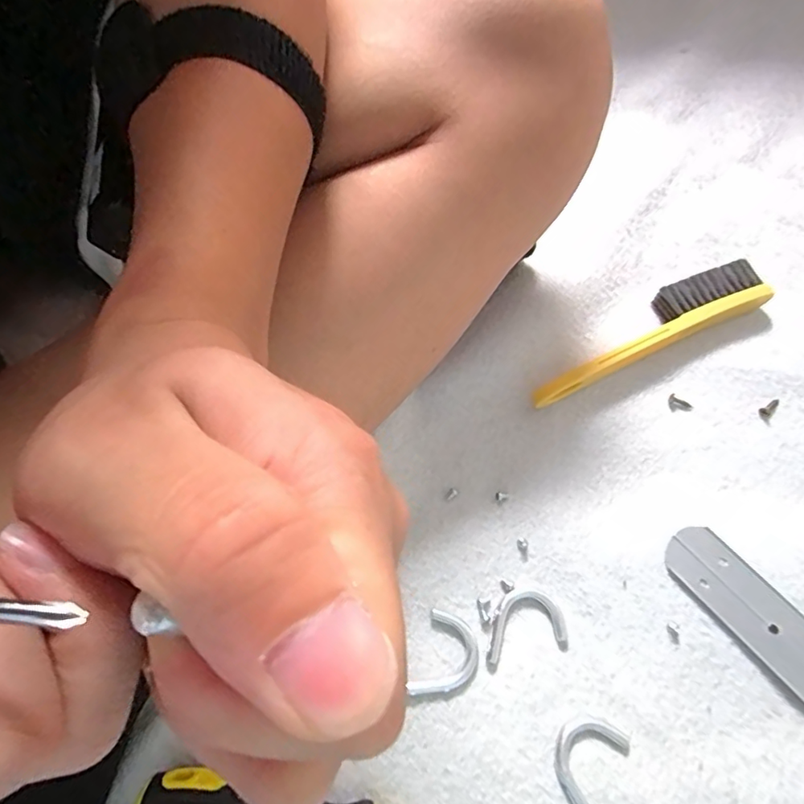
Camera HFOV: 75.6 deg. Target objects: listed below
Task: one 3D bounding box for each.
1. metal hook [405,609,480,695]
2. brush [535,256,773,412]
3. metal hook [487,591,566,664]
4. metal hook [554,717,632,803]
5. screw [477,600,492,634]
[{"bbox_3d":[0.023,0.134,0.270,0.030,0.004,0.042,23,71,6],"label":"metal hook"},{"bbox_3d":[0.151,-0.046,0.324,0.168,0.017,0.035,-24,73,-10],"label":"brush"},{"bbox_3d":[0.064,0.118,0.277,0.044,0.004,0.029,-14,71,-7],"label":"metal hook"},{"bbox_3d":[0.089,0.180,0.250,0.033,0.008,0.049,27,72,8],"label":"metal hook"},{"bbox_3d":[0.045,0.115,0.278,0.007,0.004,0.017,-7,71,-4],"label":"screw"}]

